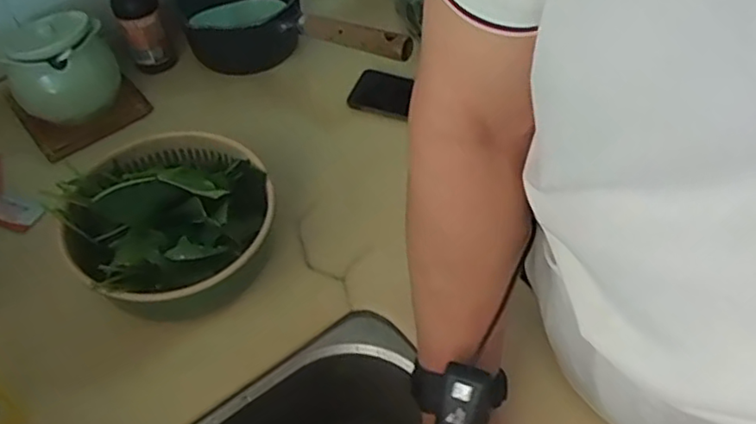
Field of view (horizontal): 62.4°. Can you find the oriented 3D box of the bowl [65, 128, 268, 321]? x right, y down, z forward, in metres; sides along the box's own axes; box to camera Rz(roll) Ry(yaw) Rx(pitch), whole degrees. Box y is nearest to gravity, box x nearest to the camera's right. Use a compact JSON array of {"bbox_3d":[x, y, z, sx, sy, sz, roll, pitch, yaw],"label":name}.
[{"bbox_3d":[-0.200,0.015,0.627,0.187,0.101,0.195,-1,51,1],"label":"bowl"}]

